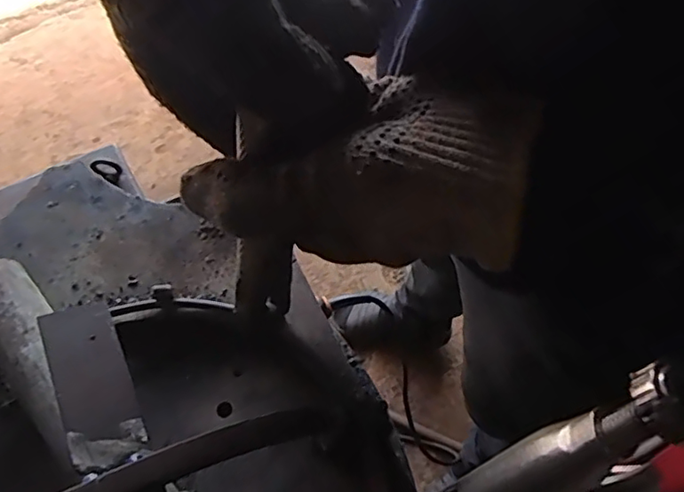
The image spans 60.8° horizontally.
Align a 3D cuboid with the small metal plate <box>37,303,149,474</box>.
[{"bbox_3d":[-0.093,0.050,0.217,0.025,0.004,0.065,-17,61,-23],"label":"small metal plate"}]

